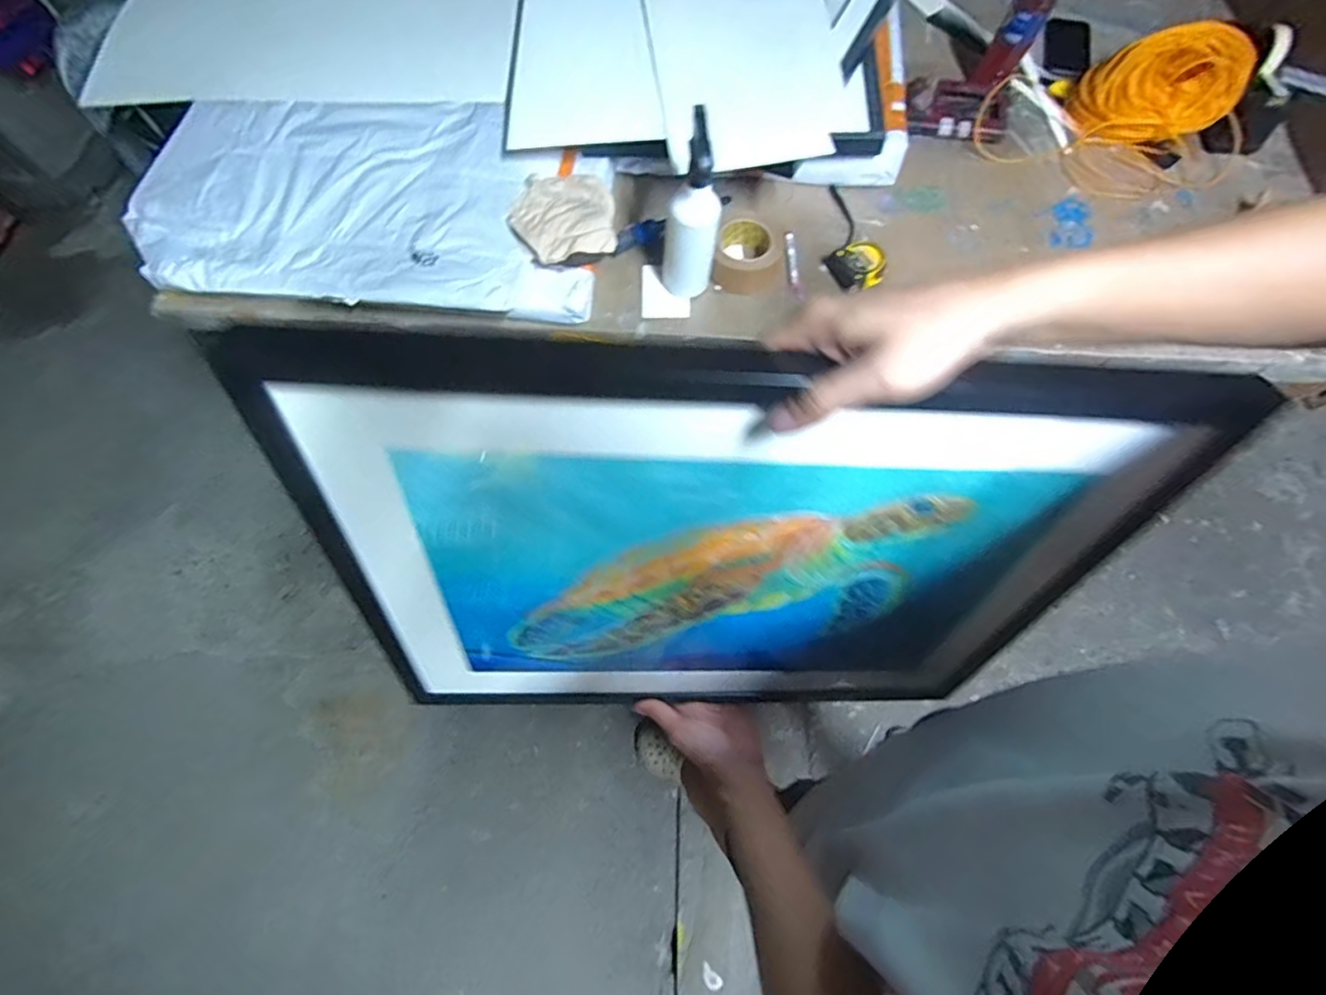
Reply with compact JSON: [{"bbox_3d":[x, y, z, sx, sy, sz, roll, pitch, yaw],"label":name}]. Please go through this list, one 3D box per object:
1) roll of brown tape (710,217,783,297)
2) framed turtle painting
[{"bbox_3d":[0.123,-0.351,0.846,0.091,0.043,0.096,12,70,6],"label":"roll of brown tape"},{"bbox_3d":[0.052,0.065,0.461,0.579,0.443,0.025,1,49,-6],"label":"framed turtle painting"}]

